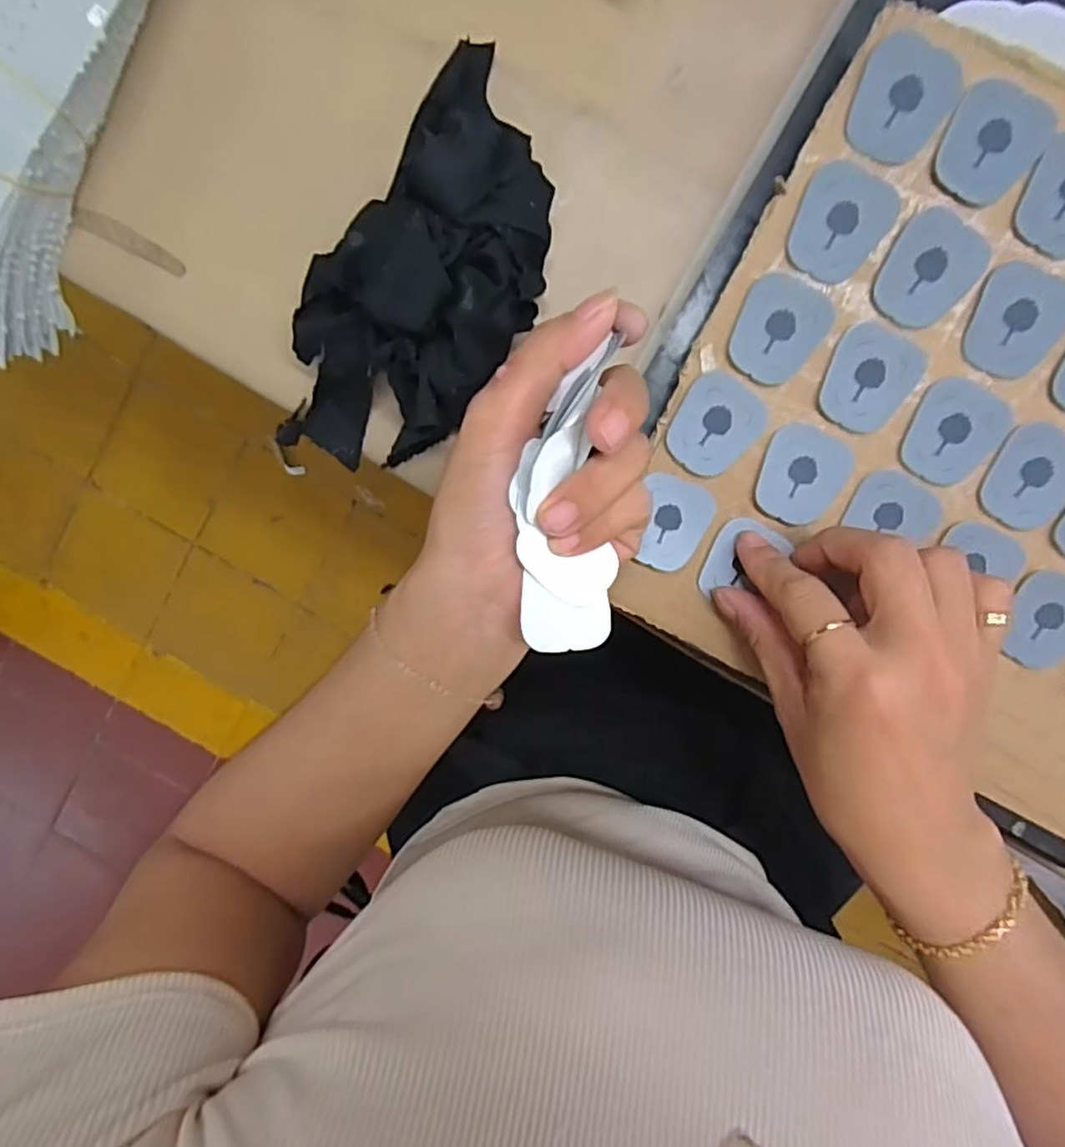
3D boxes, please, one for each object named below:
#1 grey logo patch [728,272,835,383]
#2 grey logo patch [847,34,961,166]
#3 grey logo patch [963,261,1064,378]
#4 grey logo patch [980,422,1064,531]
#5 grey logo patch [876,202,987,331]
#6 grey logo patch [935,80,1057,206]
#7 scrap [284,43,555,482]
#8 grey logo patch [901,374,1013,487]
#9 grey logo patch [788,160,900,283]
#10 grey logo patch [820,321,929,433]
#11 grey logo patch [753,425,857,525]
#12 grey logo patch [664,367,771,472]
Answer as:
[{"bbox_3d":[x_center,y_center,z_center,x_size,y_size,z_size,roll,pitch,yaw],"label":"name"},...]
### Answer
[{"bbox_3d":[0.096,-0.097,0.264,0.033,0.004,0.039,32,99,-2],"label":"grey logo patch"},{"bbox_3d":[0.134,-0.171,0.242,0.033,0.004,0.039,15,99,1],"label":"grey logo patch"},{"bbox_3d":[0.183,-0.095,0.252,0.035,0.004,0.037,19,99,0],"label":"grey logo patch"},{"bbox_3d":[0.198,-0.038,0.265,0.033,0.005,0.039,30,99,-2],"label":"grey logo patch"},{"bbox_3d":[0.150,-0.114,0.251,0.033,0.004,0.038,29,99,-2],"label":"grey logo patch"},{"bbox_3d":[0.164,-0.154,0.240,0.033,0.006,0.035,30,99,-2],"label":"grey logo patch"},{"bbox_3d":[-0.047,-0.122,0.283,0.092,0.048,0.171,36,99,-3],"label":"scrap"},{"bbox_3d":[0.166,-0.056,0.265,0.034,0.005,0.039,23,99,-1],"label":"grey logo patch"},{"bbox_3d":[0.115,-0.132,0.253,0.034,0.004,0.038,29,99,-2],"label":"grey logo patch"},{"bbox_3d":[0.132,-0.076,0.262,0.033,0.004,0.038,28,99,-2],"label":"grey logo patch"},{"bbox_3d":[0.111,-0.040,0.276,0.034,0.004,0.038,18,99,0],"label":"grey logo patch"},{"bbox_3d":[0.074,-0.061,0.276,0.033,0.004,0.038,35,99,-3],"label":"grey logo patch"}]

